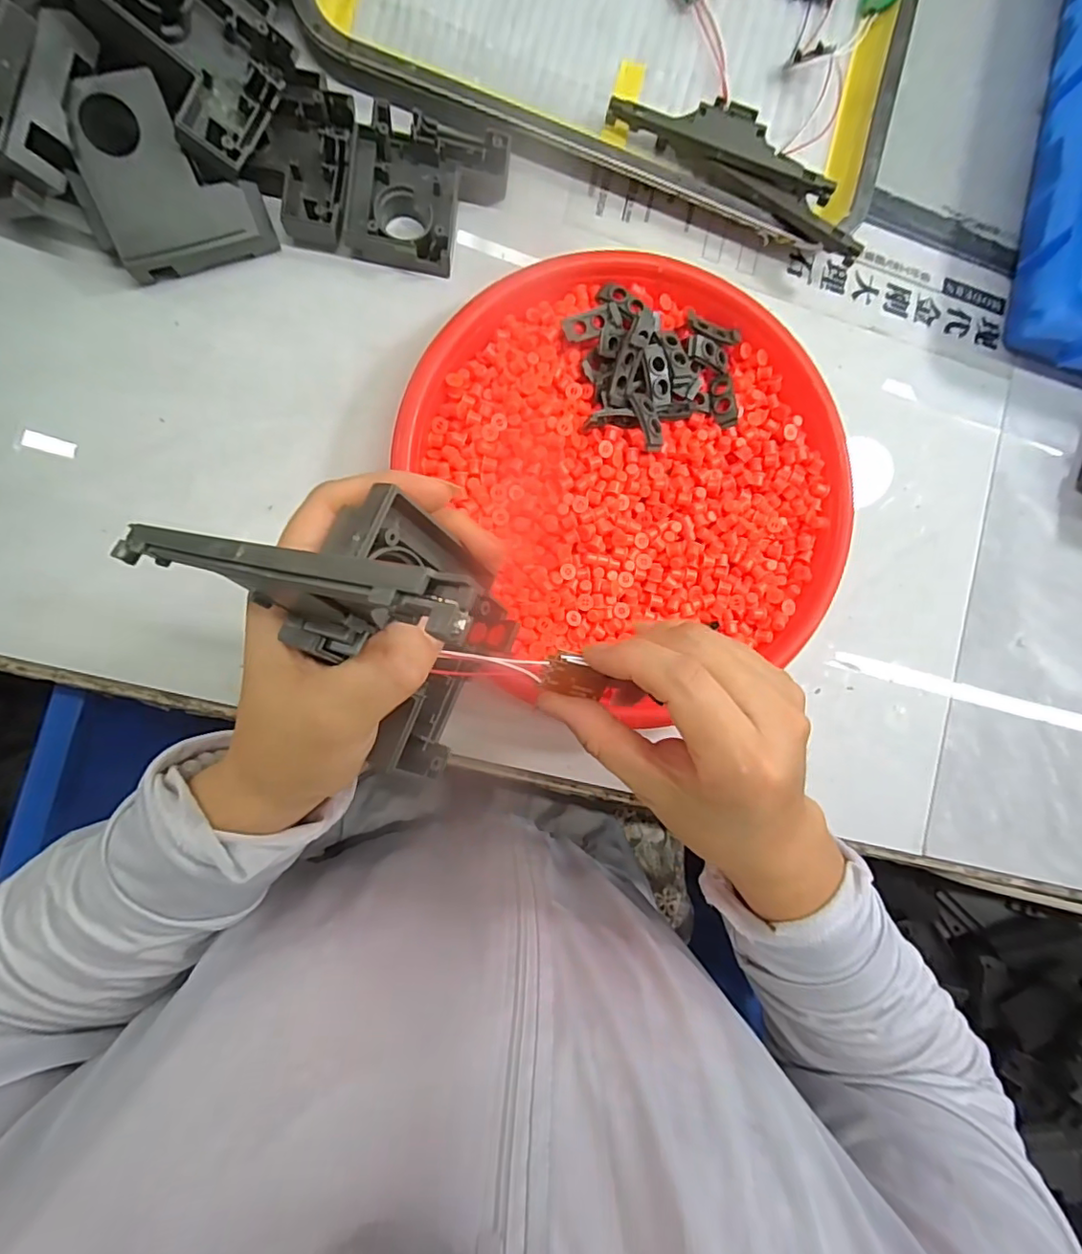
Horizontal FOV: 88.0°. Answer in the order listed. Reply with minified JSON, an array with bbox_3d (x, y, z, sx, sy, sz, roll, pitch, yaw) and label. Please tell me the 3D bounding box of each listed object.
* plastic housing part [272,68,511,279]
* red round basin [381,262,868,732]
[{"bbox_3d":[-0.085,-0.241,0.307,0.121,0.022,0.079,12,87,-8],"label":"plastic housing part"},{"bbox_3d":[0.056,-0.084,0.320,0.229,0.036,0.239,0,88,-9],"label":"red round basin"}]

